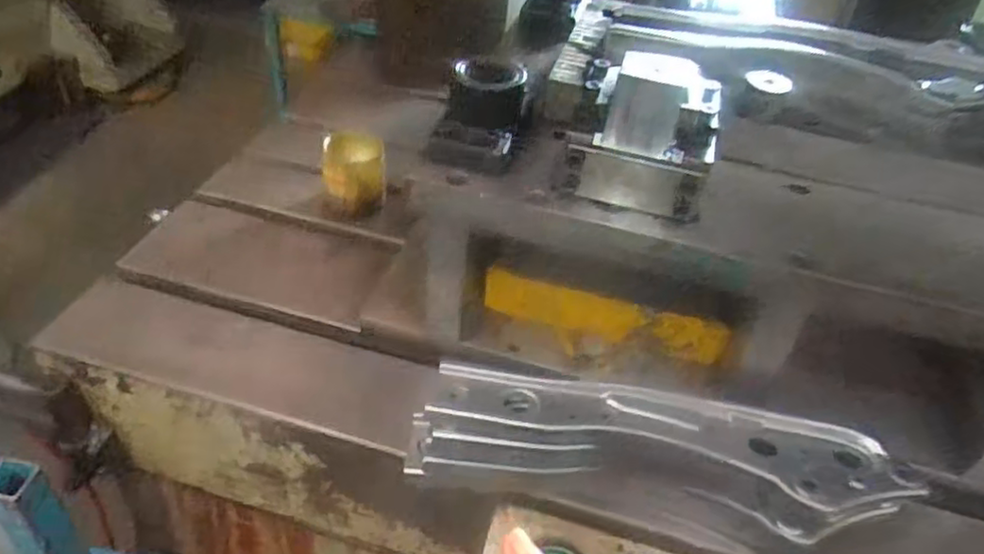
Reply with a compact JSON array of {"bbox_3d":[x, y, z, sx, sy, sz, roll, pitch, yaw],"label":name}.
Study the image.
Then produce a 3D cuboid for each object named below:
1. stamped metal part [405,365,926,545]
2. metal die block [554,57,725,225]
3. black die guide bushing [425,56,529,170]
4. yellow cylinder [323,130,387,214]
[{"bbox_3d":[0.143,0.164,0.655,0.441,0.086,0.116,10,41,3],"label":"stamped metal part"},{"bbox_3d":[0.137,-0.135,0.643,0.127,0.095,0.120,14,41,8],"label":"metal die block"},{"bbox_3d":[-0.013,-0.151,0.671,0.082,0.077,0.080,11,41,4],"label":"black die guide bushing"},{"bbox_3d":[-0.186,-0.140,0.954,0.082,0.081,0.075,1,41,-7],"label":"yellow cylinder"}]

